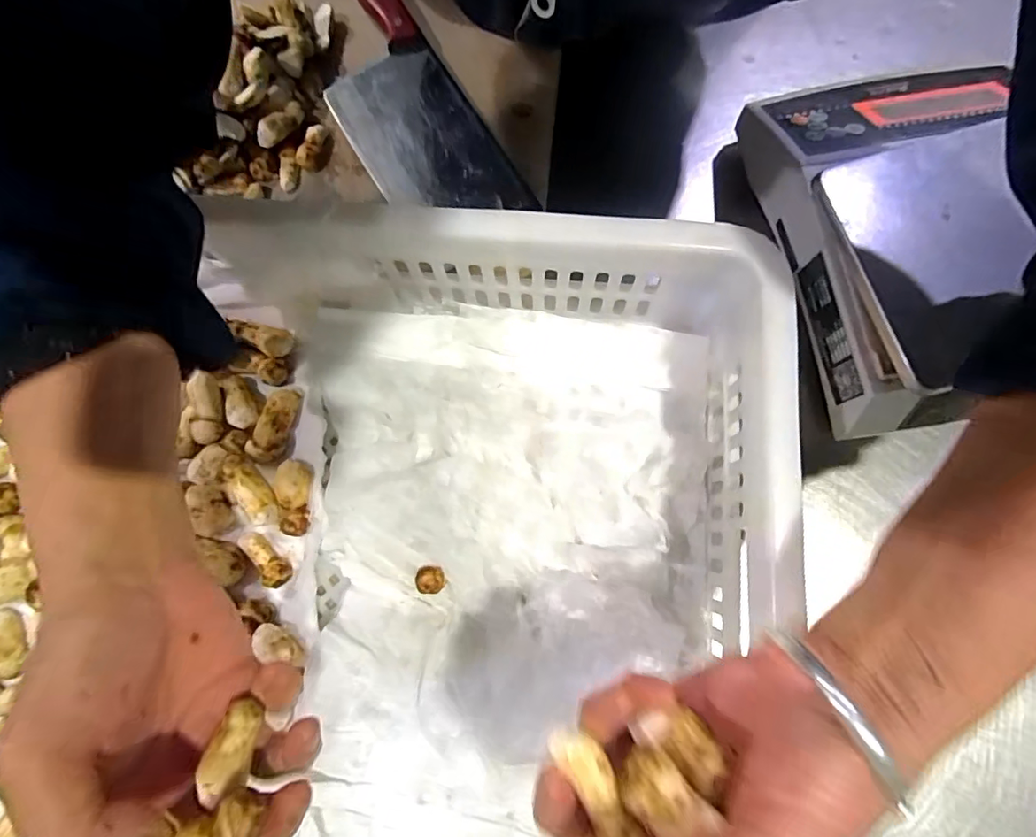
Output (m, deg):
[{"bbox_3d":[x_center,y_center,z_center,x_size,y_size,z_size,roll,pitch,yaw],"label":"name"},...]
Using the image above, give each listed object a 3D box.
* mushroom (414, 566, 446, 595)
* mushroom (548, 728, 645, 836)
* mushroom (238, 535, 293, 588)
[{"bbox_3d":[-0.056,0.102,0.329,0.019,0.011,0.016,-15,77,-2],"label":"mushroom"},{"bbox_3d":[0.028,0.133,0.187,0.017,0.012,0.045,-28,80,-5],"label":"mushroom"},{"bbox_3d":[-0.163,0.090,0.335,0.016,0.010,0.041,-42,79,-8],"label":"mushroom"}]

